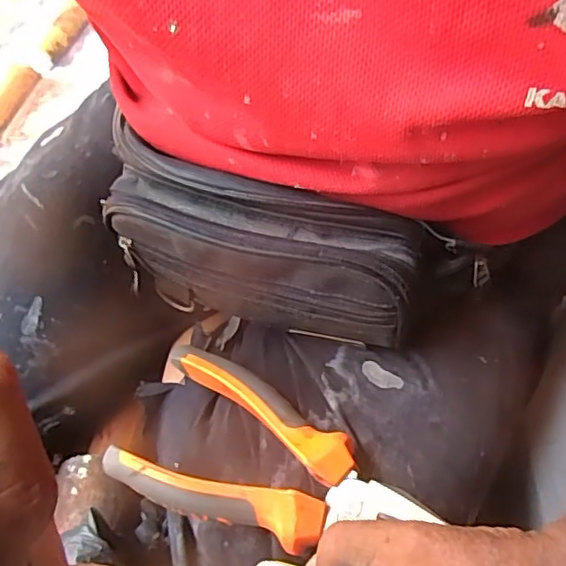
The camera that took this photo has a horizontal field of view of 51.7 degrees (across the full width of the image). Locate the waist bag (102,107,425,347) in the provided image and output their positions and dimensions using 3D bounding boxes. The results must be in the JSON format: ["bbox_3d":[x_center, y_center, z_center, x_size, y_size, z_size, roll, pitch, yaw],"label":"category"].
[{"bbox_3d":[-0.017,-0.020,0.335,0.188,0.094,0.057,16,61,11],"label":"waist bag"}]

